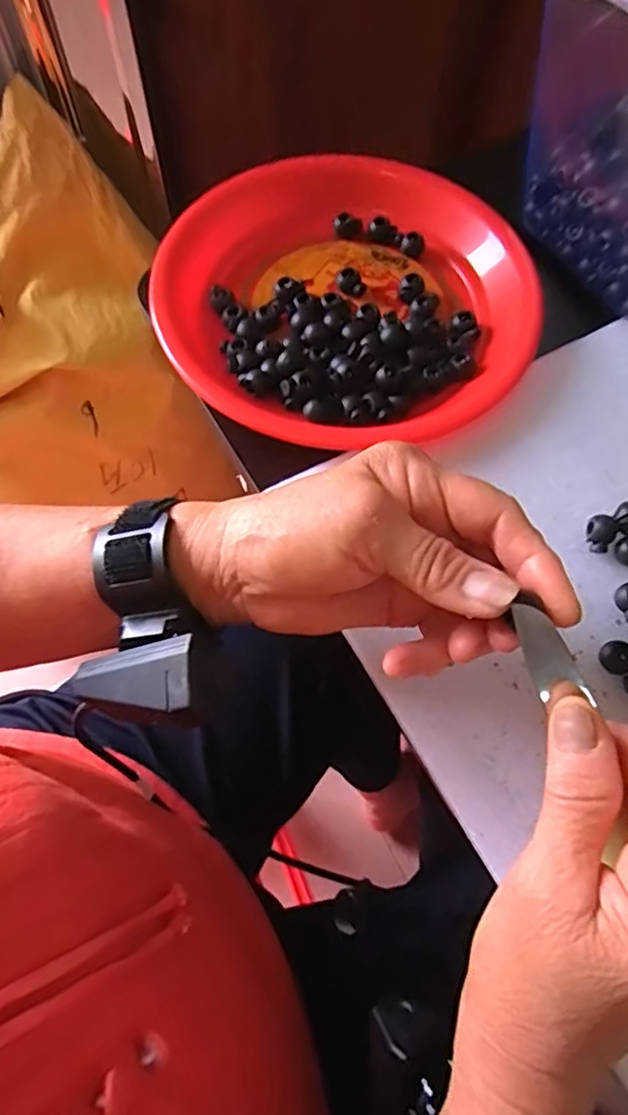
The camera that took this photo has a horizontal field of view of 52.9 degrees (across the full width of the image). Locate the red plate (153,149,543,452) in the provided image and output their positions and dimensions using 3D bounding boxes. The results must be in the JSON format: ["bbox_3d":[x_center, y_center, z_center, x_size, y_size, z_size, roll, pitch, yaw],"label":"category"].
[{"bbox_3d":[0.020,-0.162,0.382,0.218,0.043,0.216,0,65,-1],"label":"red plate"}]

